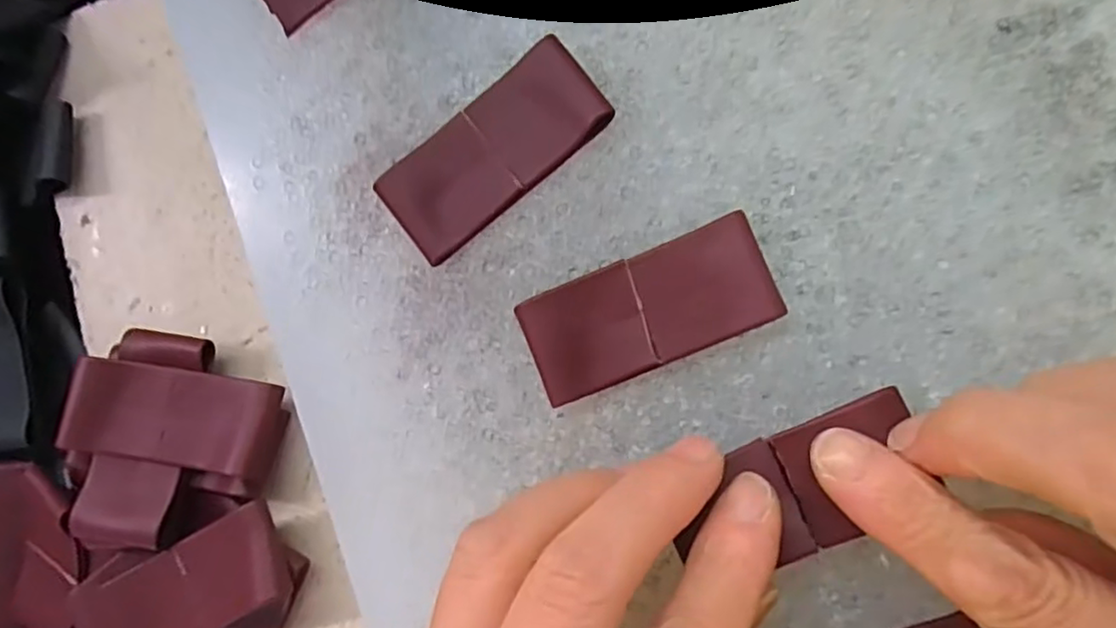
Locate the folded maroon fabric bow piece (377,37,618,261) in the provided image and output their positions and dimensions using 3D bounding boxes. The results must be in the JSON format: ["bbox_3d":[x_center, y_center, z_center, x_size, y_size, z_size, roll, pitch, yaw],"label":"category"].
[{"bbox_3d":[-0.017,-0.042,0.169,0.060,0.007,0.028,-40,83,6],"label":"folded maroon fabric bow piece"}]

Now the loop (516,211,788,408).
[{"bbox_3d":[0.022,-0.001,0.159,0.059,0.006,0.027,-23,84,8],"label":"loop"}]

